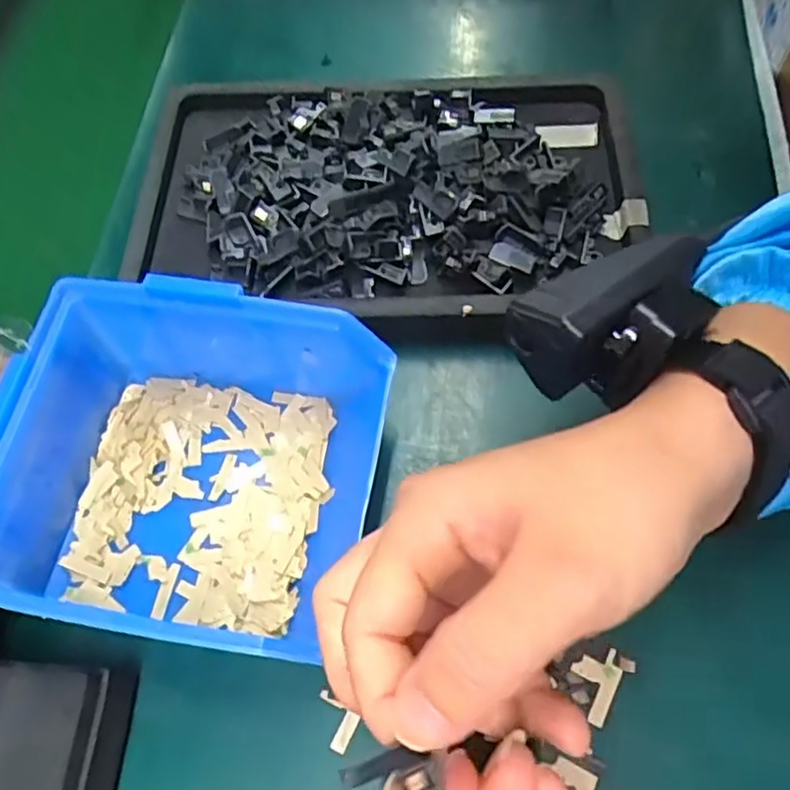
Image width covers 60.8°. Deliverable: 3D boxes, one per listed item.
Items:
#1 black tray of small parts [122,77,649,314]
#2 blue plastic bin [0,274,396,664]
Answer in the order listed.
[{"bbox_3d":[-0.003,-0.100,0.339,0.246,0.033,0.150,-2,63,6],"label":"black tray of small parts"},{"bbox_3d":[-0.080,0.029,0.257,0.138,0.067,0.124,8,65,6],"label":"blue plastic bin"}]

